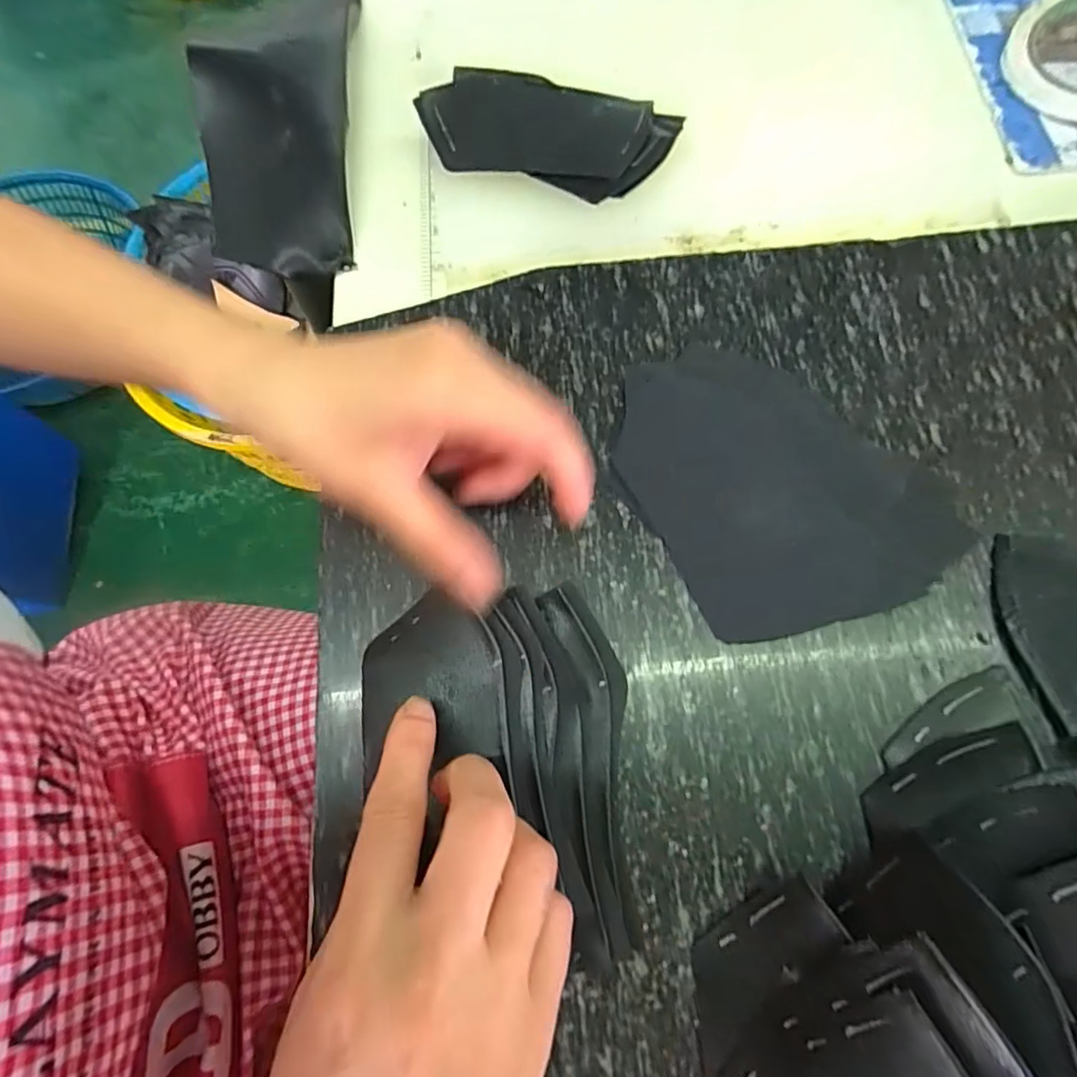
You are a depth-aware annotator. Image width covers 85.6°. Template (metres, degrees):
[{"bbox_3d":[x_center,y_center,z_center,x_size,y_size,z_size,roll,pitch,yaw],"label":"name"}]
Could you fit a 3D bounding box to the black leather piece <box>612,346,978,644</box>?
[{"bbox_3d":[0.104,-0.030,0.259,0.119,0.009,0.141,-27,73,-7],"label":"black leather piece"}]

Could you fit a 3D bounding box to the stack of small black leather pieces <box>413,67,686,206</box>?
[{"bbox_3d":[0.002,-0.224,0.324,0.137,0.017,0.073,21,73,8],"label":"stack of small black leather pieces"}]

